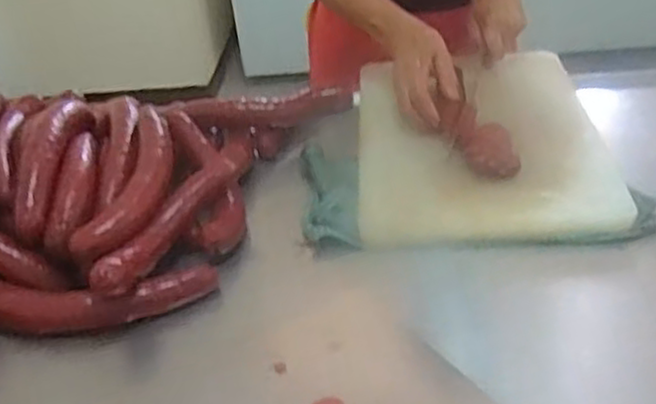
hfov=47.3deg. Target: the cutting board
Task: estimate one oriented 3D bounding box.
[{"bbox_3d":[0.187,-0.093,0.964,0.289,0.025,0.421,-5,34,6],"label":"cutting board"}]

